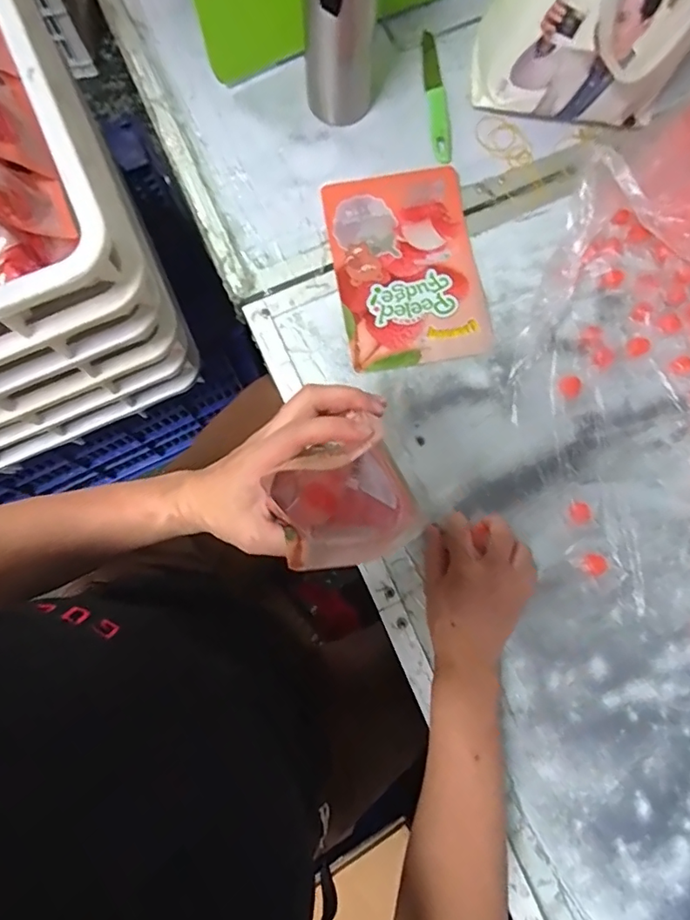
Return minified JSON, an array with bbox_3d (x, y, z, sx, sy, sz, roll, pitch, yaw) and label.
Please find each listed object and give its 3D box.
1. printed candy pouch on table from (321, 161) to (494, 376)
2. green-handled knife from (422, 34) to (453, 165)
[{"bbox_3d":[0.069,-0.217,0.582,0.156,0.008,0.228,-9,79,-2],"label":"printed candy pouch on table"},{"bbox_3d":[0.111,-0.443,0.629,0.025,0.005,0.190,-3,78,-1],"label":"green-handled knife"}]

